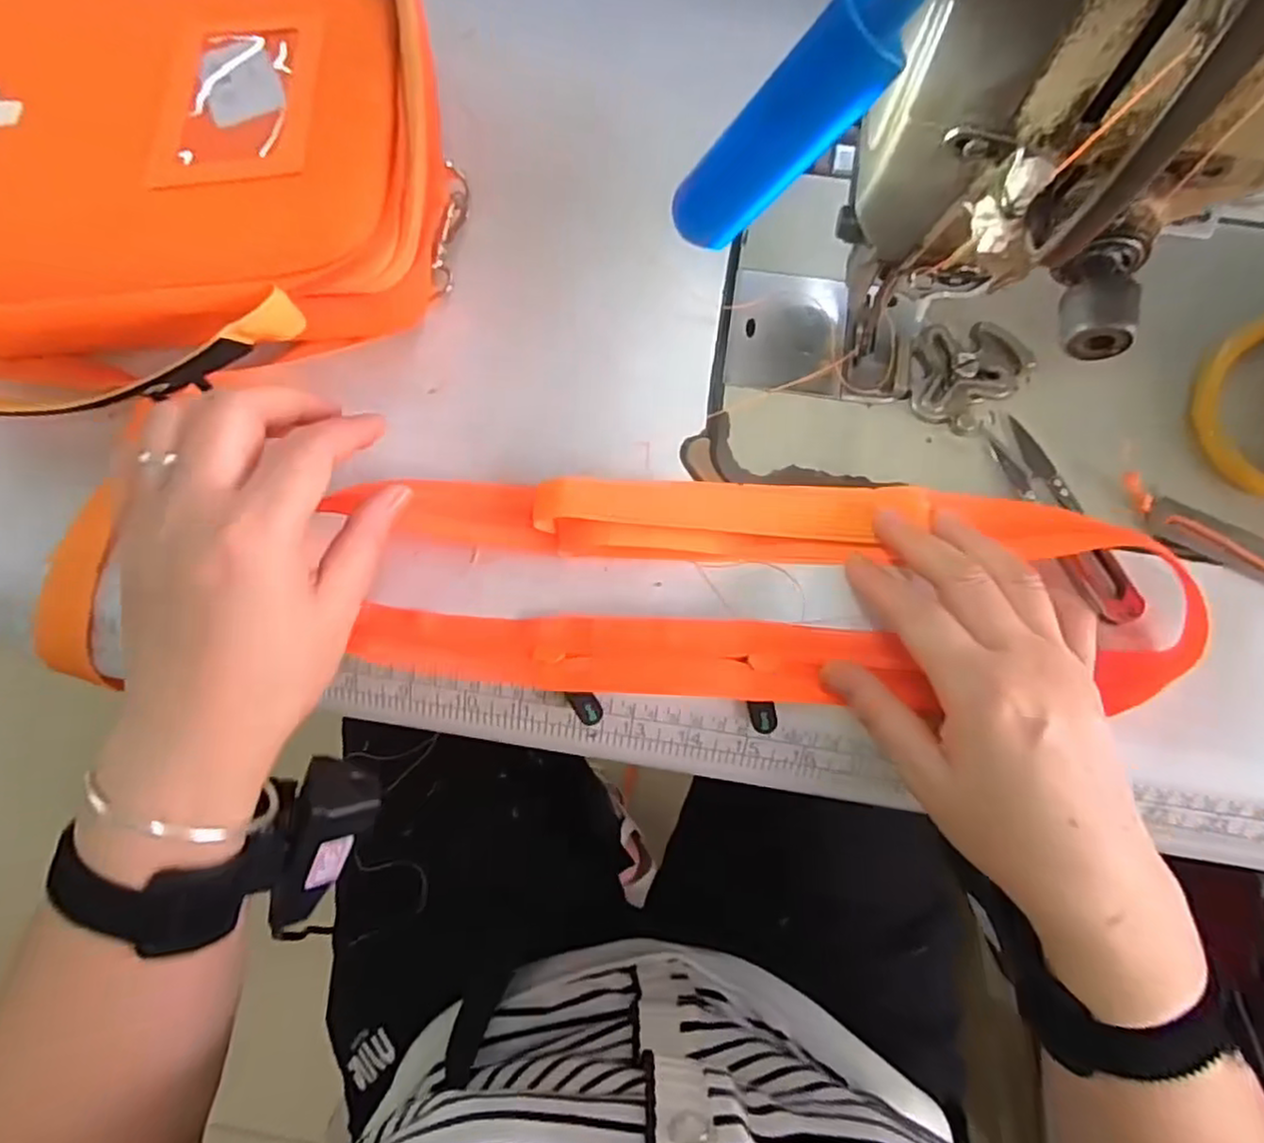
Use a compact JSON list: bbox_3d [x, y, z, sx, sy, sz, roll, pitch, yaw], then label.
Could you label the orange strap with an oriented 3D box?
[{"bbox_3d":[-0.018,0.007,0.299,0.494,0.026,0.095,0,76,3],"label":"orange strap"}]

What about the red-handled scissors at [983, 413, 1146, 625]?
[{"bbox_3d":[0.192,-0.023,0.303,0.025,0.009,0.100,-21,77,-4],"label":"red-handled scissors"}]

